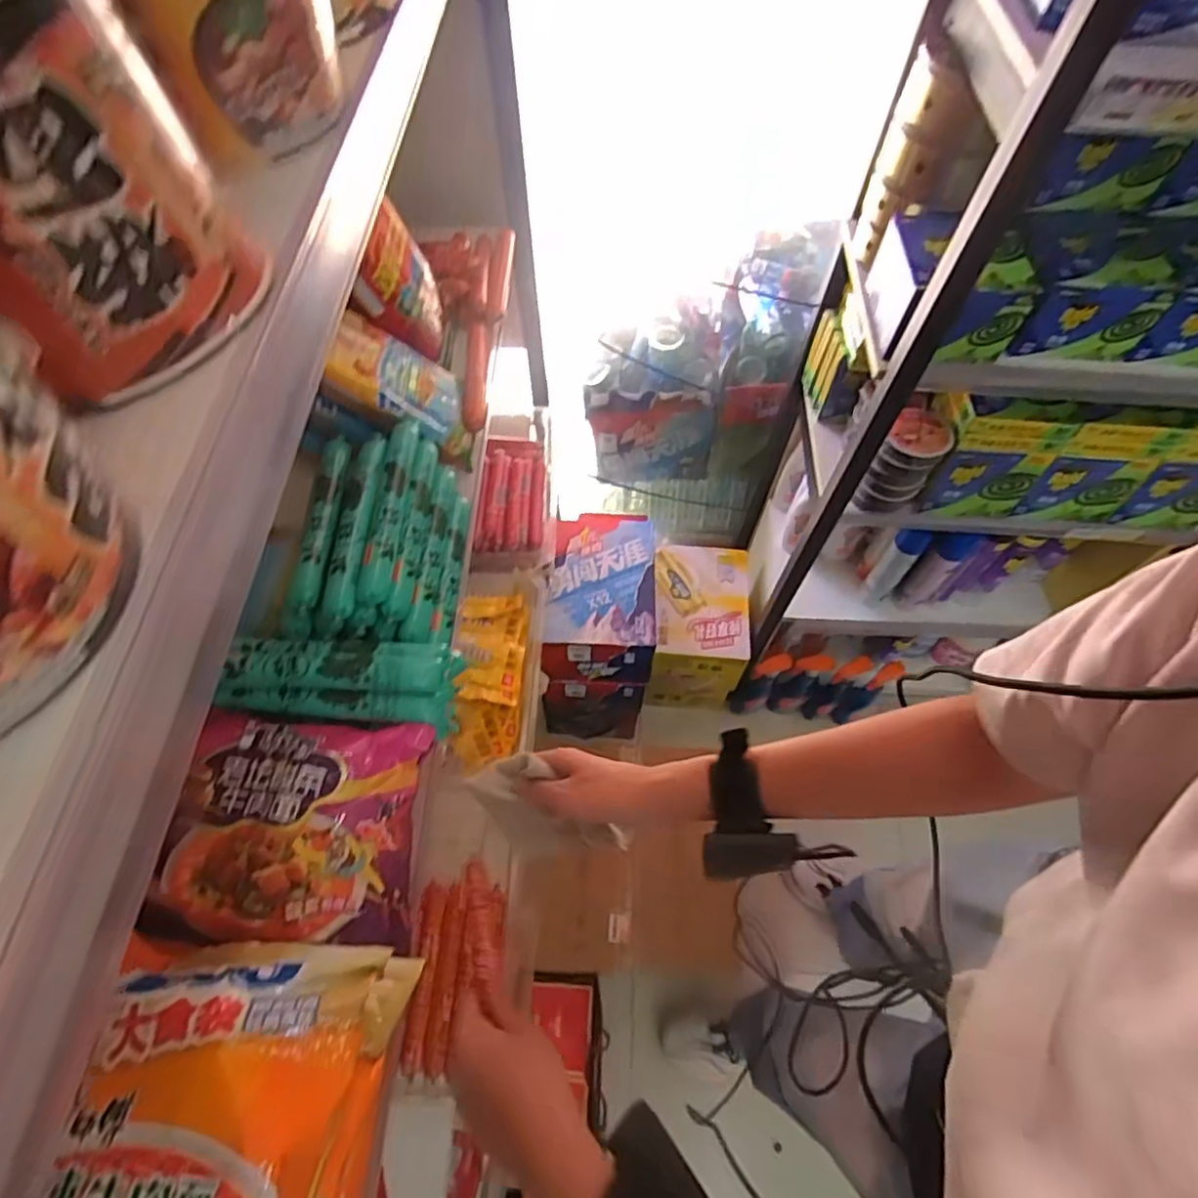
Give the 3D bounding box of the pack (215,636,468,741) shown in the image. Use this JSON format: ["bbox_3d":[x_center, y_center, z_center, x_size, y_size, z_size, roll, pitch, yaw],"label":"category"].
[{"bbox_3d":[-0.180,0.049,0.445,0.161,0.056,0.062,4,60,2],"label":"pack"}]

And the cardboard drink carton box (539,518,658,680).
[{"bbox_3d":[0.004,0.003,1.270,0.207,0.162,0.281,2,60,1],"label":"cardboard drink carton box"}]

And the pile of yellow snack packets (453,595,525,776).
[{"bbox_3d":[-0.138,0.094,0.782,0.091,0.058,0.218,1,60,0],"label":"pile of yellow snack packets"}]

